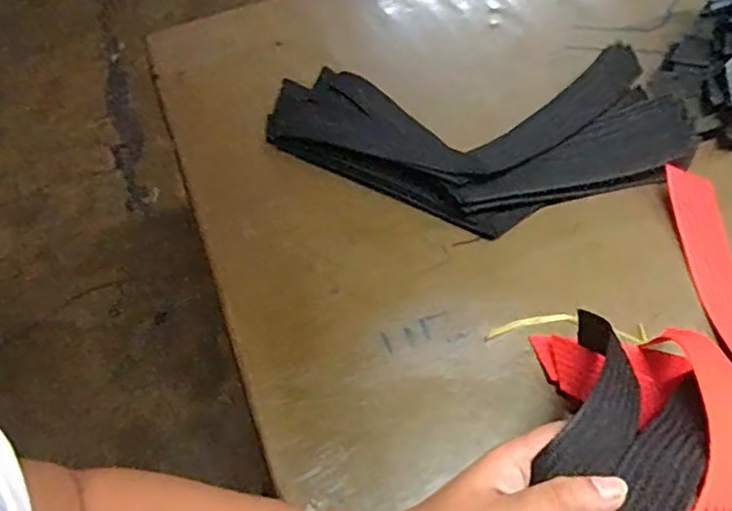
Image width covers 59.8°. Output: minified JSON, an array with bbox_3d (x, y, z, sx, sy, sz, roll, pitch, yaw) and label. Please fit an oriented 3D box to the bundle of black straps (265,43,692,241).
[{"bbox_3d":[0.090,-0.099,0.540,0.336,0.035,0.173,-5,58,1],"label":"bundle of black straps"}]

